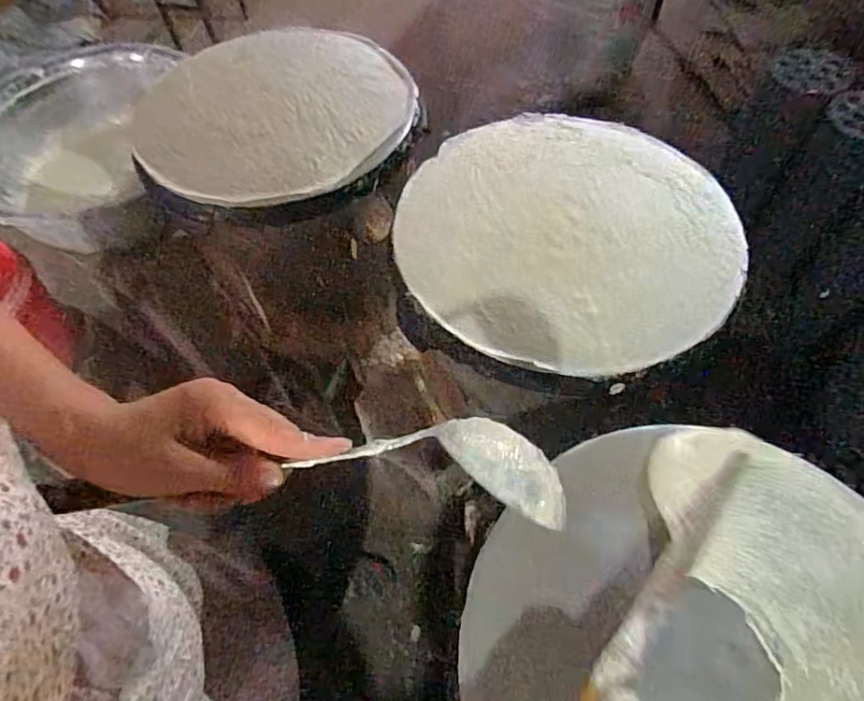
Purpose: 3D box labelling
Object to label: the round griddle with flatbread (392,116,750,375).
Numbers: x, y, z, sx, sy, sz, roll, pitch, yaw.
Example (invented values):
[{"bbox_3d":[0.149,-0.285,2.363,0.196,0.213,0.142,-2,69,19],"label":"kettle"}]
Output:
[{"bbox_3d":[0.150,-0.139,0.643,0.361,0.019,0.357,-1,58,2],"label":"round griddle with flatbread"}]

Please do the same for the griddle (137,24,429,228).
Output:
[{"bbox_3d":[-0.214,-0.330,0.808,0.369,0.045,0.381,-1,58,2],"label":"griddle"}]

